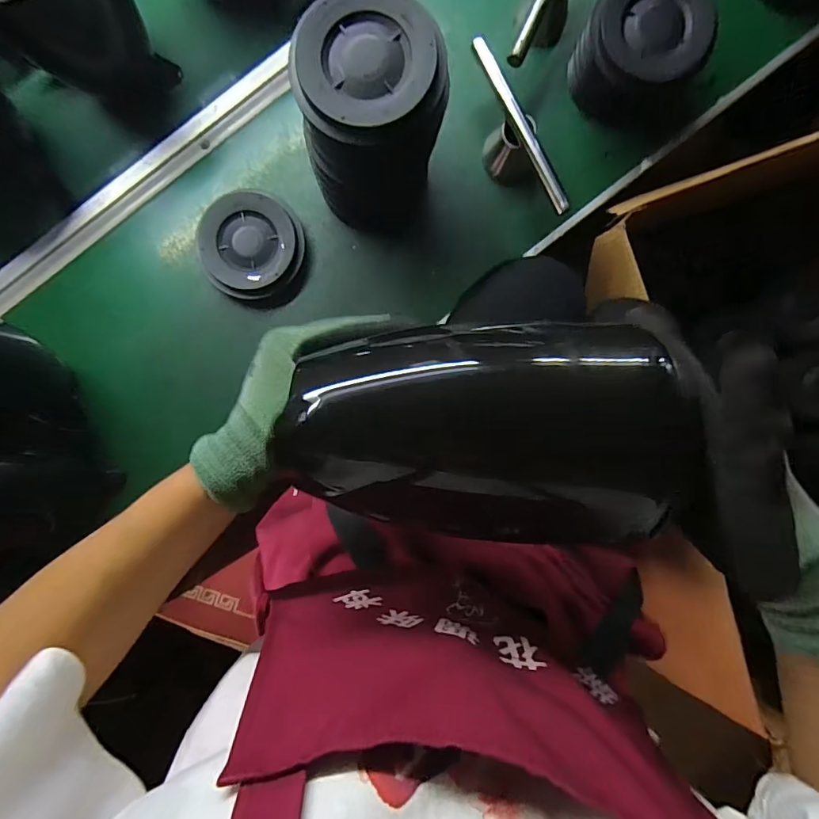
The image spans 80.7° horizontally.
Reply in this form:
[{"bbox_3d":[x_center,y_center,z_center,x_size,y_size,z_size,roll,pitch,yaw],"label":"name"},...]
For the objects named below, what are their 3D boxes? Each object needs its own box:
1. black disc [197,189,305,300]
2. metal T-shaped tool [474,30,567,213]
[{"bbox_3d":[-0.183,-0.188,0.557,0.113,0.029,0.115,0,90,-1],"label":"black disc"},{"bbox_3d":[0.114,-0.299,0.538,0.047,0.065,0.201,-24,91,-1],"label":"metal T-shaped tool"}]

